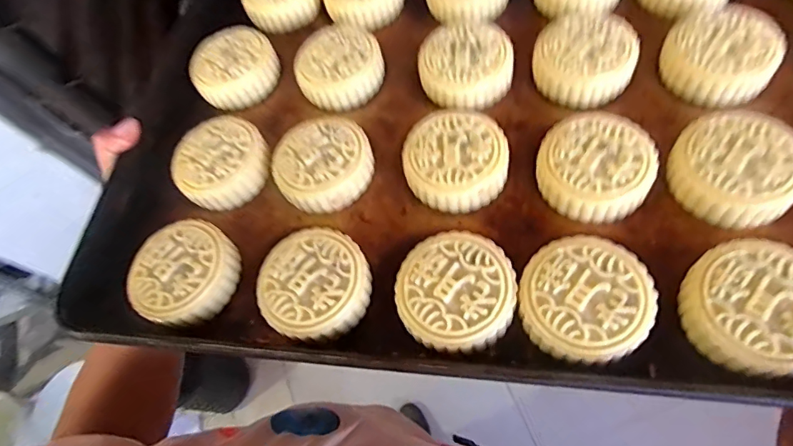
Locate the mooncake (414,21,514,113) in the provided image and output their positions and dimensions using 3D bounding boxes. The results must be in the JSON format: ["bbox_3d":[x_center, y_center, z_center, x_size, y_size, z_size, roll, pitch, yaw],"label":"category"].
[{"bbox_3d":[0.053,-0.120,0.384,0.071,0.037,0.069,5,68,4],"label":"mooncake"}]

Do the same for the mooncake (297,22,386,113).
[{"bbox_3d":[-0.048,-0.131,0.406,0.069,0.028,0.076,-21,69,-7],"label":"mooncake"}]

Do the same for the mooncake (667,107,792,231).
[{"bbox_3d":[0.211,-0.036,0.303,0.067,0.028,0.072,-1,68,1],"label":"mooncake"}]

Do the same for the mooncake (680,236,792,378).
[{"bbox_3d":[0.194,0.044,0.260,0.067,0.026,0.070,40,74,16],"label":"mooncake"}]

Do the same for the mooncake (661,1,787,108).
[{"bbox_3d":[0.230,-0.118,0.347,0.069,0.029,0.068,-1,68,1],"label":"mooncake"}]

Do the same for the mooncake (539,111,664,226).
[{"bbox_3d":[0.131,-0.039,0.319,0.068,0.027,0.072,-1,68,1],"label":"mooncake"}]

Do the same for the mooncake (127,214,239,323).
[{"bbox_3d":[-0.144,0.035,0.335,0.068,0.032,0.068,-42,73,-14],"label":"mooncake"}]

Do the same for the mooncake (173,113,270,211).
[{"bbox_3d":[-0.134,-0.047,0.374,0.067,0.026,0.068,-1,68,1],"label":"mooncake"}]

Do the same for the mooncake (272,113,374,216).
[{"bbox_3d":[-0.054,-0.044,0.362,0.069,0.032,0.071,-1,68,1],"label":"mooncake"}]

